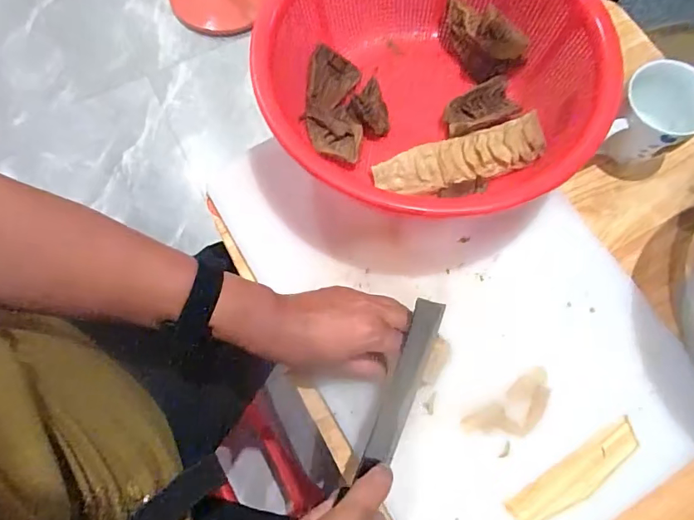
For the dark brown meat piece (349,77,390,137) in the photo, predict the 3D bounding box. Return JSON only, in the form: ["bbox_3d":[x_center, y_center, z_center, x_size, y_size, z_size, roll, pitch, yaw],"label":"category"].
[{"bbox_3d":[0.024,-0.162,0.514,0.037,0.015,0.070,-16,74,-6],"label":"dark brown meat piece"}]

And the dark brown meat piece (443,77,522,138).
[{"bbox_3d":[0.141,-0.158,0.507,0.078,0.015,0.045,-26,76,-8],"label":"dark brown meat piece"}]

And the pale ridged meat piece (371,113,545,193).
[{"bbox_3d":[0.113,-0.105,0.486,0.170,0.024,0.052,-14,74,-5],"label":"pale ridged meat piece"}]

